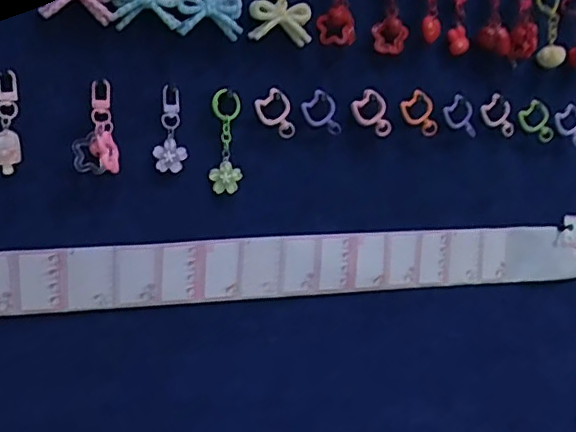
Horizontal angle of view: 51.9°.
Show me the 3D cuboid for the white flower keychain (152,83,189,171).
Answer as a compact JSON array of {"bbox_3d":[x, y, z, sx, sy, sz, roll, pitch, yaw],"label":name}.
[{"bbox_3d":[-0.086,-0.064,0.435,0.023,0.060,0.004,1,4,-12],"label":"white flower keychain"}]

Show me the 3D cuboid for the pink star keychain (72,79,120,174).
[{"bbox_3d":[-0.132,-0.062,0.408,0.029,0.062,0.011,1,4,-17],"label":"pink star keychain"}]

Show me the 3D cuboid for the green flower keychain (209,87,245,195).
[{"bbox_3d":[-0.047,-0.057,0.449,0.023,0.076,0.004,1,4,-8],"label":"green flower keychain"}]

